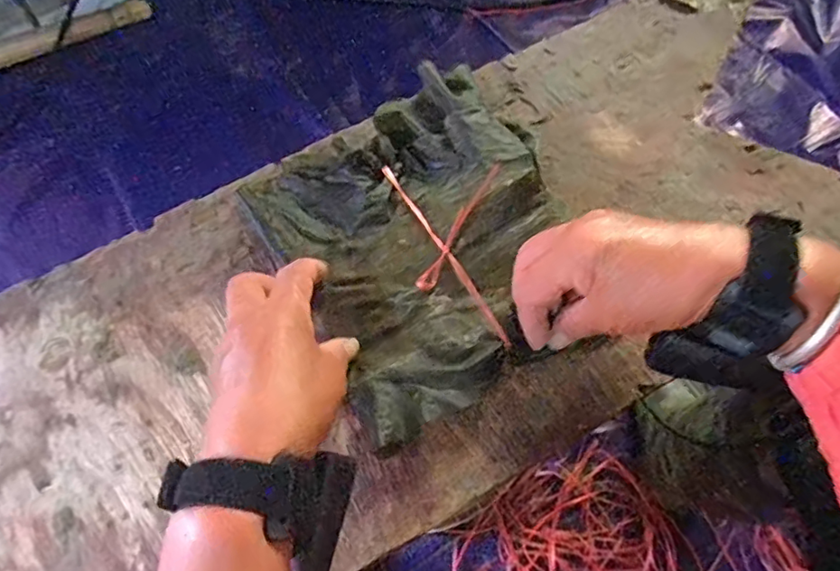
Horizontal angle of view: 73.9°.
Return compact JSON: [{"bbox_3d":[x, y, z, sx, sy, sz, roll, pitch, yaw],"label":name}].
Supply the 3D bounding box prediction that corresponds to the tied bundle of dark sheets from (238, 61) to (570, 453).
[{"bbox_3d":[0.005,-0.035,0.390,0.195,0.039,0.234,-29,67,-9],"label":"tied bundle of dark sheets"}]

